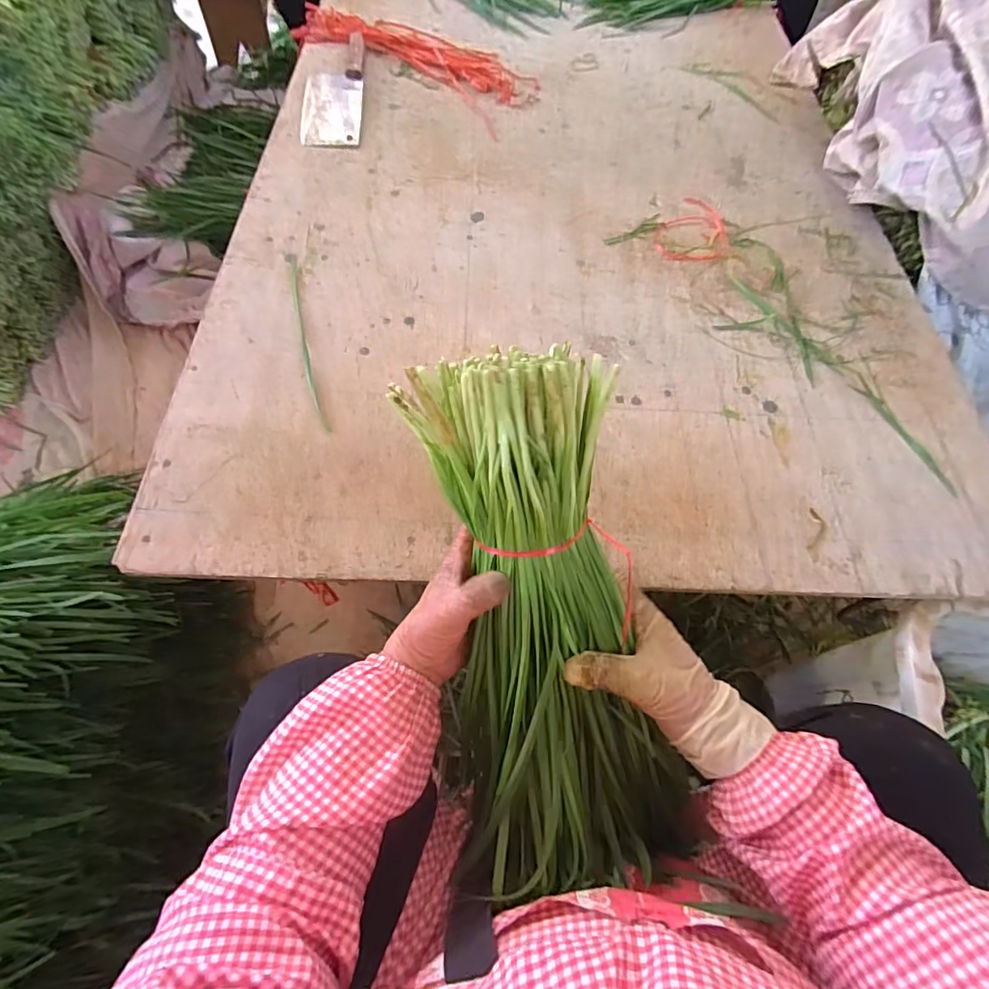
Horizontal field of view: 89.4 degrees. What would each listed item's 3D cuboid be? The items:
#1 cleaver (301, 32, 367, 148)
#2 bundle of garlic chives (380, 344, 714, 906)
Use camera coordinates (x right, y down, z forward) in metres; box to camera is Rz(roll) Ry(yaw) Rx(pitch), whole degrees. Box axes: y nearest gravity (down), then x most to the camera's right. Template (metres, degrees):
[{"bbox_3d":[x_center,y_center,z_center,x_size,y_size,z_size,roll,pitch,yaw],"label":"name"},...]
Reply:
[{"bbox_3d":[-0.255,-0.648,0.797,0.088,0.018,0.284,-2,64,-4],"label":"cleaver"},{"bbox_3d":[0.037,0.090,0.339,0.154,0.072,0.358,-12,100,-9],"label":"bundle of garlic chives"}]

